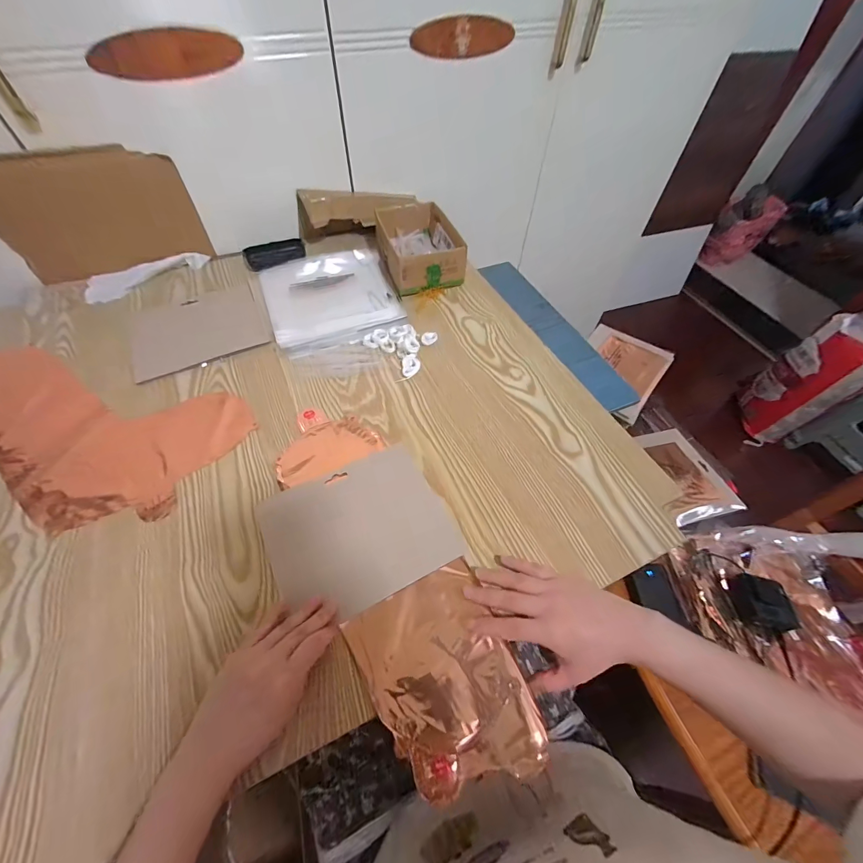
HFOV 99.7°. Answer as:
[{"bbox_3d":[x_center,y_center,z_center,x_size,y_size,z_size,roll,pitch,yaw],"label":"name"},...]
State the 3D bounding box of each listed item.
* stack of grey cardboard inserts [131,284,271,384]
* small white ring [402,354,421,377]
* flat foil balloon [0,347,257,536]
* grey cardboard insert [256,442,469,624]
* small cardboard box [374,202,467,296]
[{"bbox_3d":[-0.376,-0.170,0.589,0.186,0.011,0.180,-23,59,-16],"label":"stack of grey cardboard inserts"},{"bbox_3d":[-0.031,-0.101,0.547,0.026,0.017,0.036,-1,56,-2],"label":"small white ring"},{"bbox_3d":[-0.471,-0.007,0.483,0.418,0.007,0.216,17,57,10],"label":"flat foil balloon"},{"bbox_3d":[-0.081,0.109,0.413,0.191,0.007,0.160,-24,59,-15],"label":"grey cardboard insert"},{"bbox_3d":[-0.024,-0.346,0.683,0.131,0.070,0.198,-12,57,-9],"label":"small cardboard box"}]

